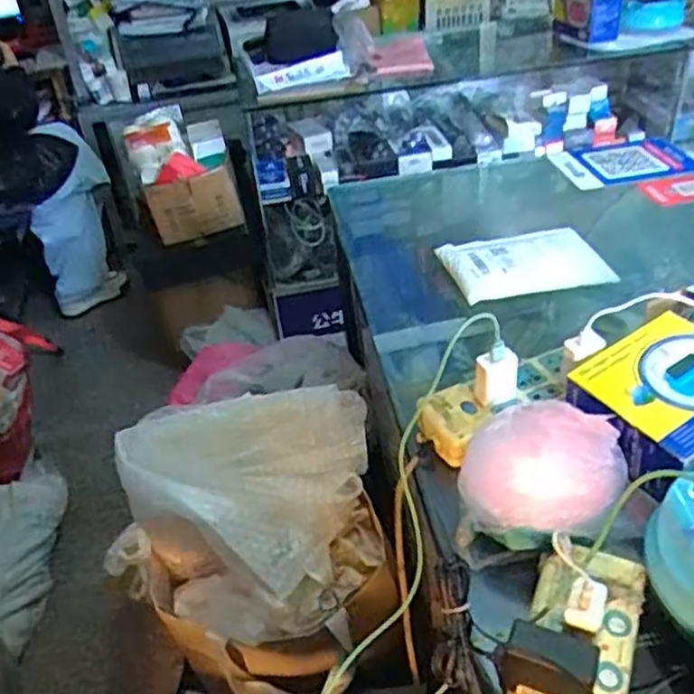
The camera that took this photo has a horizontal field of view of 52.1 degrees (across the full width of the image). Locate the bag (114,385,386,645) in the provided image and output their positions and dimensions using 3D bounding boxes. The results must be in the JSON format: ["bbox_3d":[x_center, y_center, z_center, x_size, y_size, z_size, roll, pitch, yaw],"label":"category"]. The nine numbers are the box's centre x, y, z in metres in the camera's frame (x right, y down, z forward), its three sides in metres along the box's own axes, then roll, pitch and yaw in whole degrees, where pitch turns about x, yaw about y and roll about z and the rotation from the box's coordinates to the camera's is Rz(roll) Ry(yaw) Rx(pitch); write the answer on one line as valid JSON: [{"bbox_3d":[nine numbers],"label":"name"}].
[{"bbox_3d":[-0.098,0.185,0.777,0.260,0.193,0.187,-11,37,-7],"label":"bag"}]

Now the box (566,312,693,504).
[{"bbox_3d":[0.289,0.038,0.625,0.166,0.045,0.134,-22,39,-20],"label":"box"}]

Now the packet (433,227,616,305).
[{"bbox_3d":[0.226,-0.112,0.937,0.197,0.029,0.130,-14,37,-11],"label":"packet"}]

